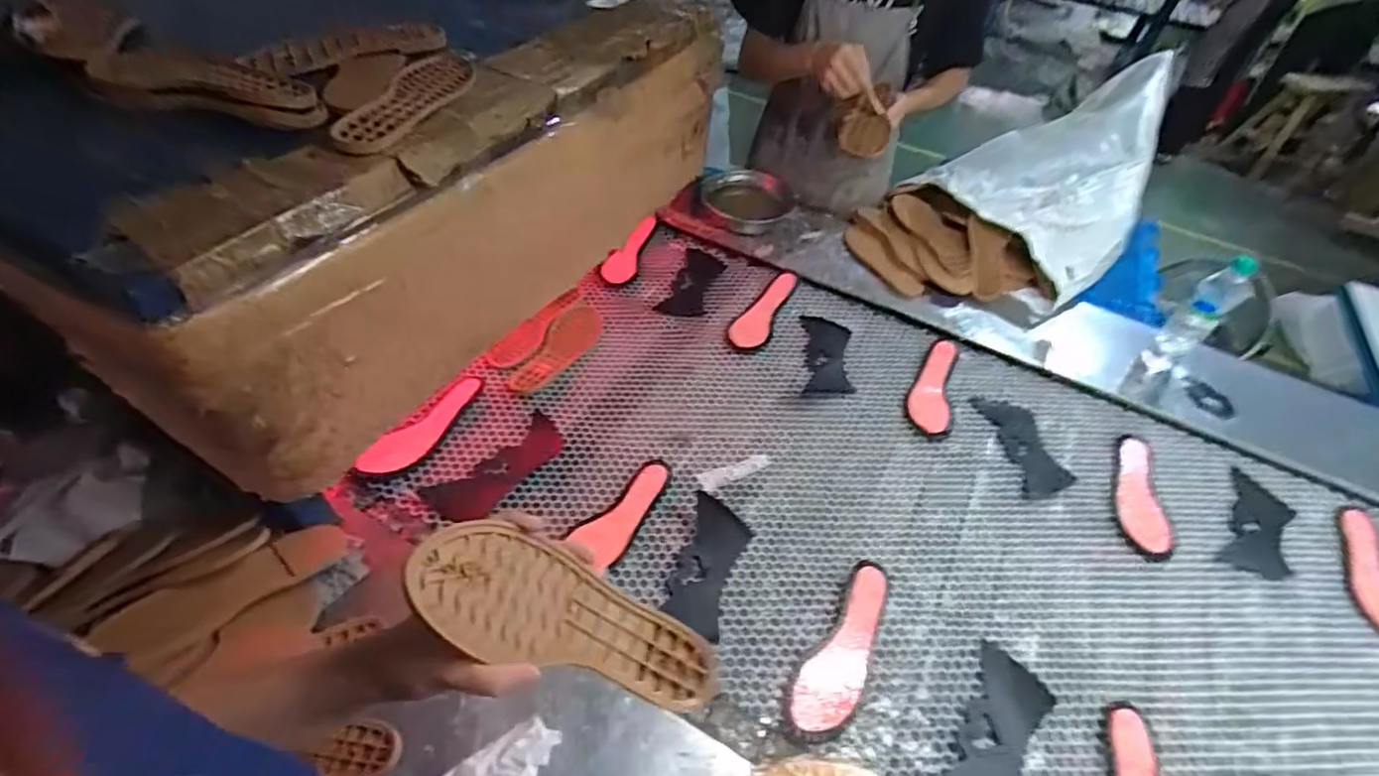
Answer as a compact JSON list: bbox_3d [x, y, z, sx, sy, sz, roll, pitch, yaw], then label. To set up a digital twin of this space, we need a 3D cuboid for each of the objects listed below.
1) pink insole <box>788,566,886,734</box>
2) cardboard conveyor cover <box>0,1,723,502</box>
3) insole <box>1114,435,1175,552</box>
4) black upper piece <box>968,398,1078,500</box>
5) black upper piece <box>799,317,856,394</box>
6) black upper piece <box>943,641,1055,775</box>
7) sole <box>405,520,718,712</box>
[{"bbox_3d":[0.192,0.319,0.744,0.065,0.023,0.219,29,50,20],"label":"pink insole"},{"bbox_3d":[-0.238,-0.260,0.842,0.170,0.283,0.906,22,48,14],"label":"cardboard conveyor cover"},{"bbox_3d":[0.708,0.161,0.962,0.074,0.004,0.221,16,47,9],"label":"insole"},{"bbox_3d":[0.554,0.093,1.009,0.097,0.005,0.198,-4,48,-10],"label":"black upper piece"},{"bbox_3d":[0.252,-0.061,1.120,0.085,0.006,0.187,7,49,0],"label":"black upper piece"},{"bbox_3d":[0.349,0.403,0.691,0.089,0.009,0.214,31,51,22],"label":"black upper piece"},{"bbox_3d":[-0.076,0.164,0.427,0.241,0.021,0.075,35,39,-27],"label":"sole"}]

